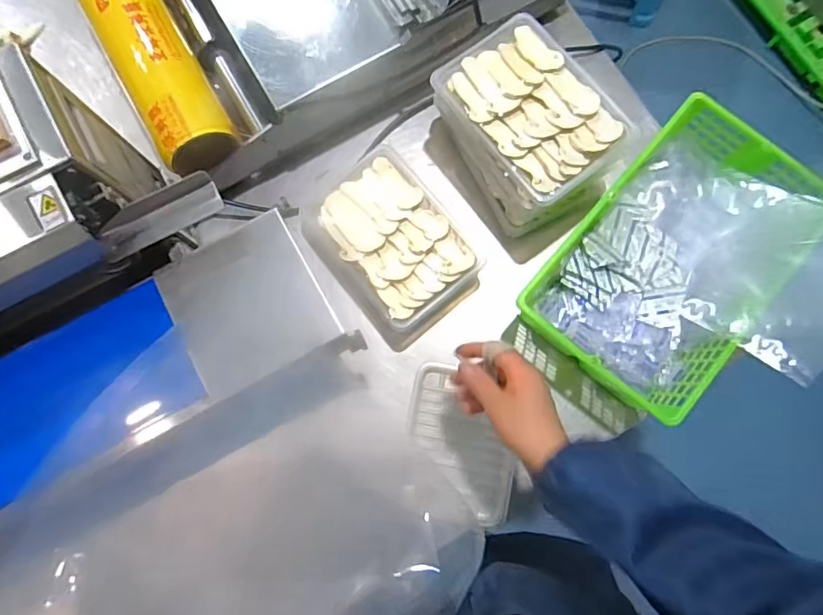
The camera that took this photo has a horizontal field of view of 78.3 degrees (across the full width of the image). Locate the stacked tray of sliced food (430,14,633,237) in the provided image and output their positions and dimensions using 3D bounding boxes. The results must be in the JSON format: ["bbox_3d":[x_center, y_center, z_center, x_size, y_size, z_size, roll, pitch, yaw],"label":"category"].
[{"bbox_3d":[0.137,-0.218,0.613,0.142,0.113,0.217,-31,81,-6],"label":"stacked tray of sliced food"}]

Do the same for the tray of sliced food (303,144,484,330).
[{"bbox_3d":[-0.025,-0.085,0.636,0.143,0.066,0.207,-40,82,-8],"label":"tray of sliced food"}]

